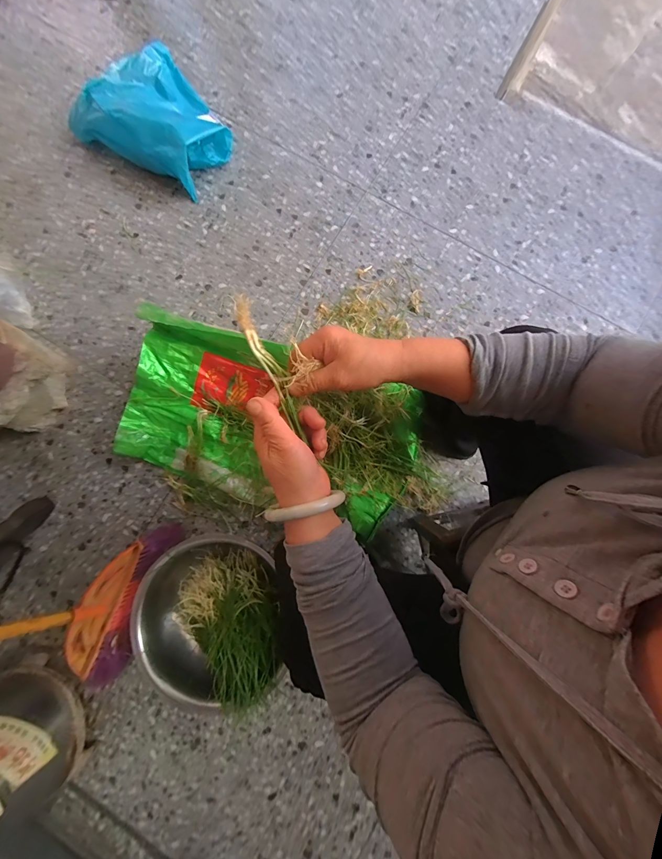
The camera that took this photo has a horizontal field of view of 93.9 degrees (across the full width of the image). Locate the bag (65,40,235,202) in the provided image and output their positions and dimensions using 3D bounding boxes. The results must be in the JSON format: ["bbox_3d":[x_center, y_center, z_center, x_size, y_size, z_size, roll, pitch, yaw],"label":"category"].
[{"bbox_3d":[-0.453,-0.869,0.834,0.385,0.114,0.312,30,81,5],"label":"bag"}]

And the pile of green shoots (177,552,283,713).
[{"bbox_3d":[-0.205,0.401,0.657,0.178,0.086,0.280,-36,83,-3],"label":"pile of green shoots"}]

